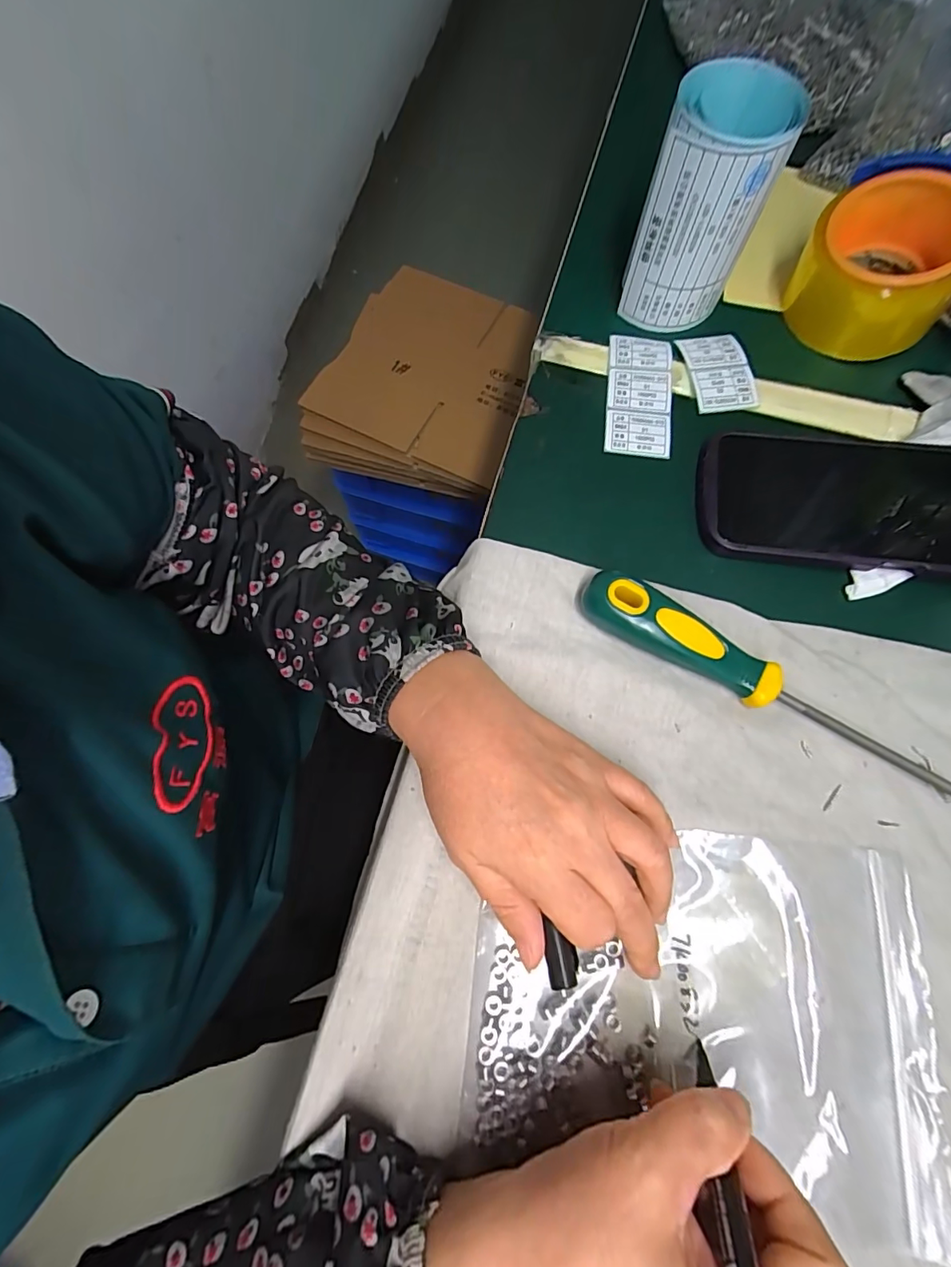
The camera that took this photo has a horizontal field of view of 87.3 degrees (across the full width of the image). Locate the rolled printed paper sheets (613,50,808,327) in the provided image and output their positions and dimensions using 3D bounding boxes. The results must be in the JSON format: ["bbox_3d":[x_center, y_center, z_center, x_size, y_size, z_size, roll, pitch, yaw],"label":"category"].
[{"bbox_3d":[0.137,-0.261,0.300,0.064,0.103,0.081,19,74,5],"label":"rolled printed paper sheets"}]

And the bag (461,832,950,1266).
[{"bbox_3d":[0.100,0.166,0.224,0.198,0.011,0.142,6,73,1],"label":"bag"}]

